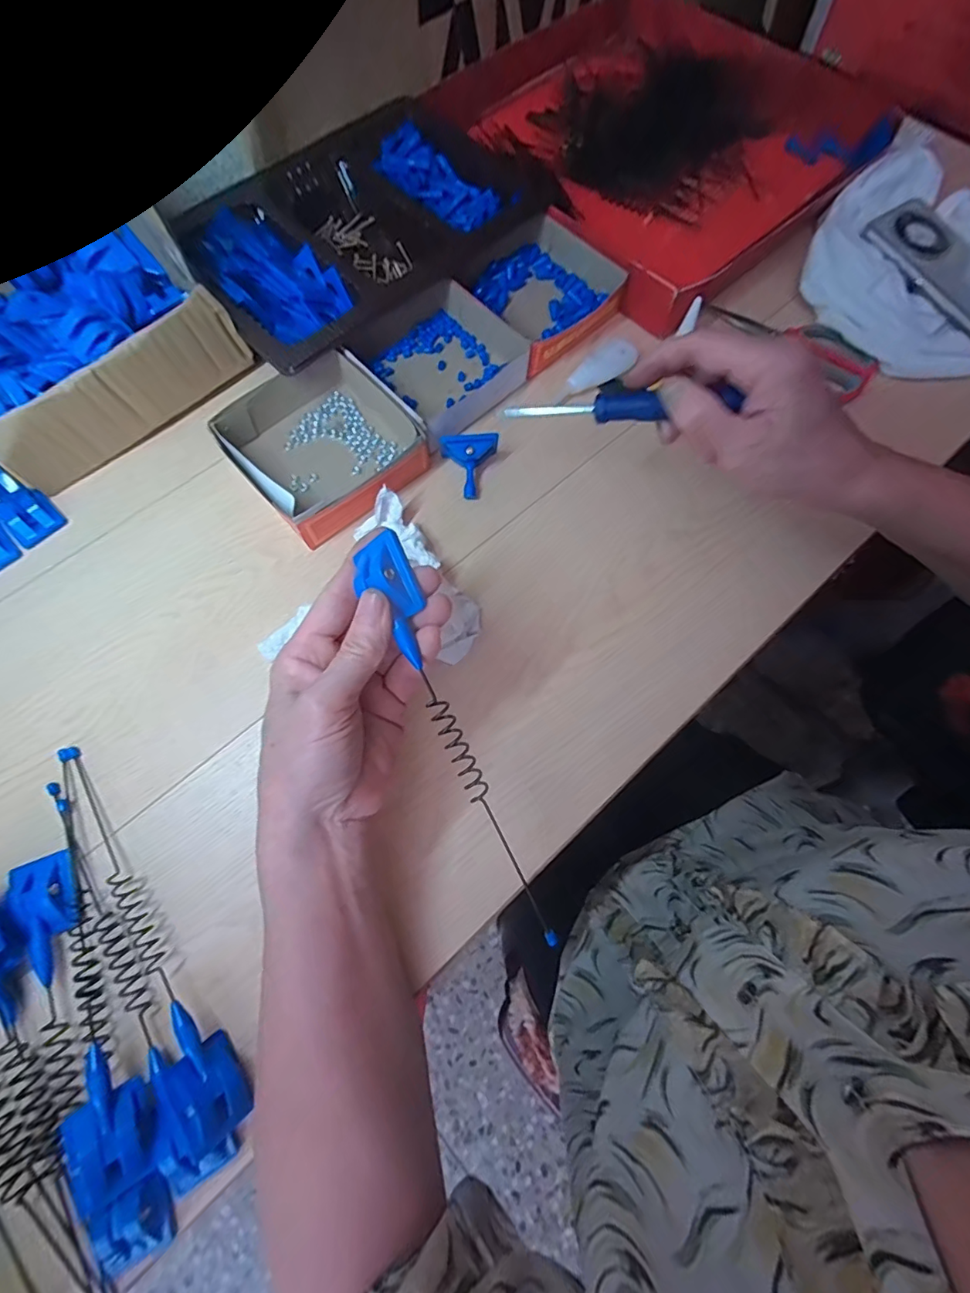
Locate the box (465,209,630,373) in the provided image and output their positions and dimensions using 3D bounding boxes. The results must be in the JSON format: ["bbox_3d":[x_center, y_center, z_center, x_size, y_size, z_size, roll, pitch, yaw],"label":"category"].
[{"bbox_3d":[0.042,-0.308,0.433,0.117,0.033,0.117,43,78,10],"label":"box"}]

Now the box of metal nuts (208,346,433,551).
[{"bbox_3d":[-0.125,-0.159,0.391,0.125,0.032,0.134,-42,80,-12],"label":"box of metal nuts"}]

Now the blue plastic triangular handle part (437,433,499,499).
[{"bbox_3d":[-0.012,-0.139,0.390,0.043,0.045,0.016,0,39,0],"label":"blue plastic triangular handle part"}]

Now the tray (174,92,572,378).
[{"bbox_3d":[-0.114,-0.369,0.444,0.186,0.043,0.300,43,78,10],"label":"tray"}]

